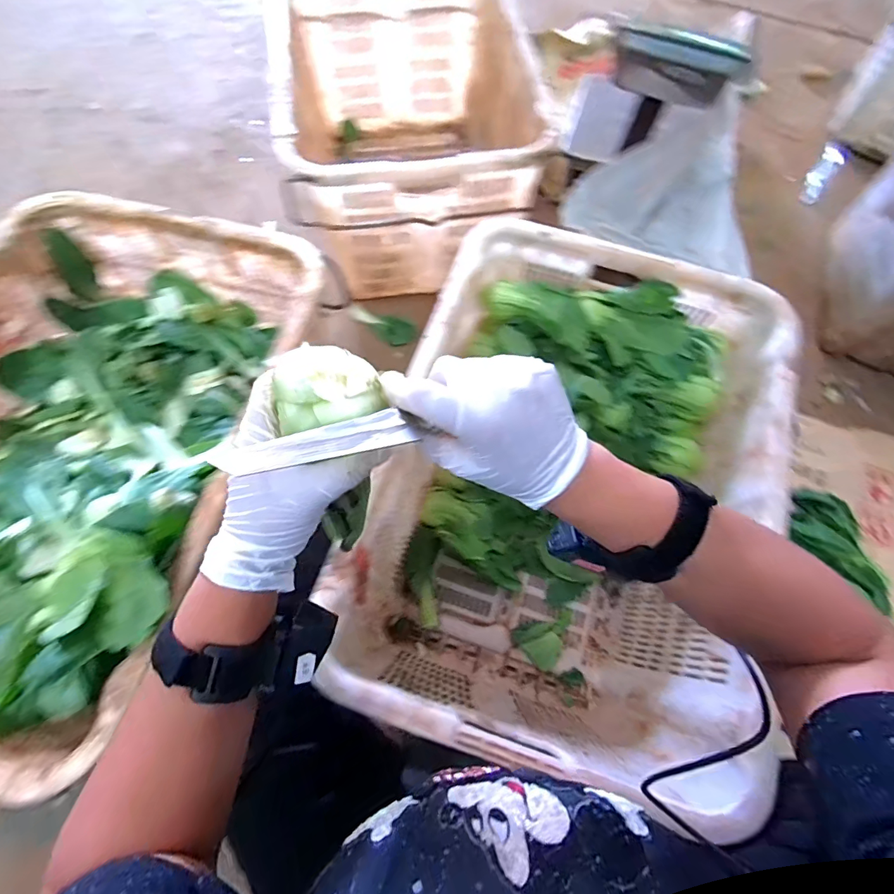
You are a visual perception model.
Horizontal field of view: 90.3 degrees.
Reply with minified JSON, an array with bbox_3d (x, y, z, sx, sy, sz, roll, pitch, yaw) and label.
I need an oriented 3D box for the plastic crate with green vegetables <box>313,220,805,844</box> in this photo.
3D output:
[{"bbox_3d":[0.159,0.072,0.692,0.467,0.366,0.663,20,69,7],"label":"plastic crate with green vegetables"}]

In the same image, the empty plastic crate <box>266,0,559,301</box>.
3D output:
[{"bbox_3d":[-0.094,-0.687,0.979,0.468,0.347,0.689,-10,69,-5],"label":"empty plastic crate"}]

